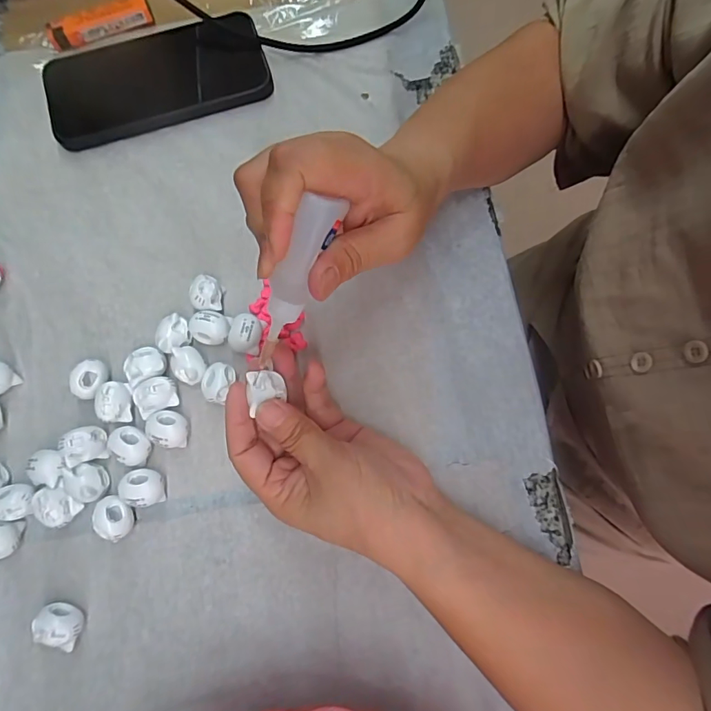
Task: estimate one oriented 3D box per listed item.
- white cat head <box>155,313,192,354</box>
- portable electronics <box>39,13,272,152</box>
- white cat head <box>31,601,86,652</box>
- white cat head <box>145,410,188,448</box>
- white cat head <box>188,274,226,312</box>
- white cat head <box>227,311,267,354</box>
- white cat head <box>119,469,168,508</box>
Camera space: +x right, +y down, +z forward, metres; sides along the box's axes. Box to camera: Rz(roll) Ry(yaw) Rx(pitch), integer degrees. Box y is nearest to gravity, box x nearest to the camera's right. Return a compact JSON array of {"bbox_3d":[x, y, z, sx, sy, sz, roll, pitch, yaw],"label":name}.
[{"bbox_3d":[-0.119,-0.013,0.299,0.018,0.020,0.024,41,80,10],"label":"white cat head"},{"bbox_3d":[-0.150,-0.213,0.344,0.158,0.015,0.085,-18,77,-3],"label":"portable electronics"},{"bbox_3d":[-0.170,0.155,0.262,0.024,0.018,0.020,21,78,6],"label":"white cat head"},{"bbox_3d":[-0.118,0.046,0.285,0.027,0.016,0.021,25,78,7],"label":"white cat head"},{"bbox_3d":[-0.099,-0.040,0.304,0.017,0.023,0.023,-7,76,-1],"label":"white cat head"},{"bbox_3d":[-0.073,-0.014,0.299,0.022,0.019,0.025,8,77,3],"label":"white cat head"},{"bbox_3d":[-0.130,0.081,0.278,0.025,0.018,0.021,10,77,3],"label":"white cat head"}]

